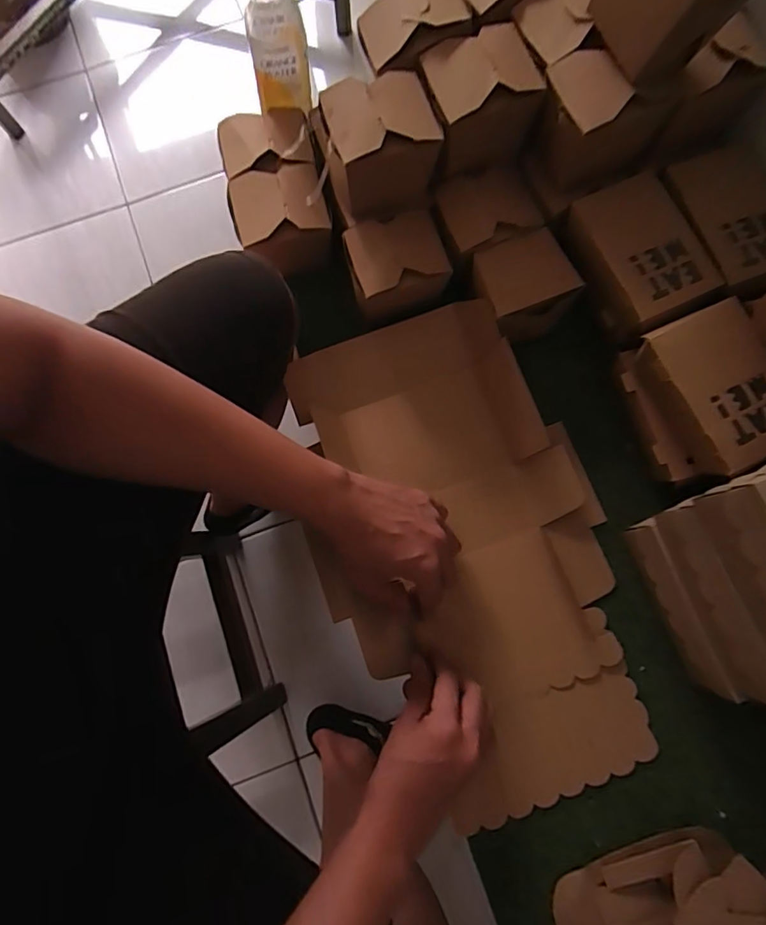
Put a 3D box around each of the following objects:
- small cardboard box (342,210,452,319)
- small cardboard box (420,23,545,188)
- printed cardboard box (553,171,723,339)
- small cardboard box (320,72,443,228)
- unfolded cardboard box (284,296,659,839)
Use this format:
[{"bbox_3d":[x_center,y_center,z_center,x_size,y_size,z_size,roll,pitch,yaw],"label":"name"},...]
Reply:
[{"bbox_3d":[0.012,-0.213,0.554,0.100,0.065,0.085,-19,78,-3],"label":"small cardboard box"},{"bbox_3d":[0.094,-0.352,0.504,0.100,0.087,0.086,-16,78,-3],"label":"small cardboard box"},{"bbox_3d":[0.261,-0.210,0.529,0.112,0.055,0.151,-19,78,-3],"label":"printed cardboard box"},{"bbox_3d":[-0.001,-0.307,0.511,0.106,0.103,0.077,-13,78,-2],"label":"small cardboard box"},{"bbox_3d":[0.084,0.089,0.538,0.285,0.052,0.508,-21,80,-4],"label":"unfolded cardboard box"}]

